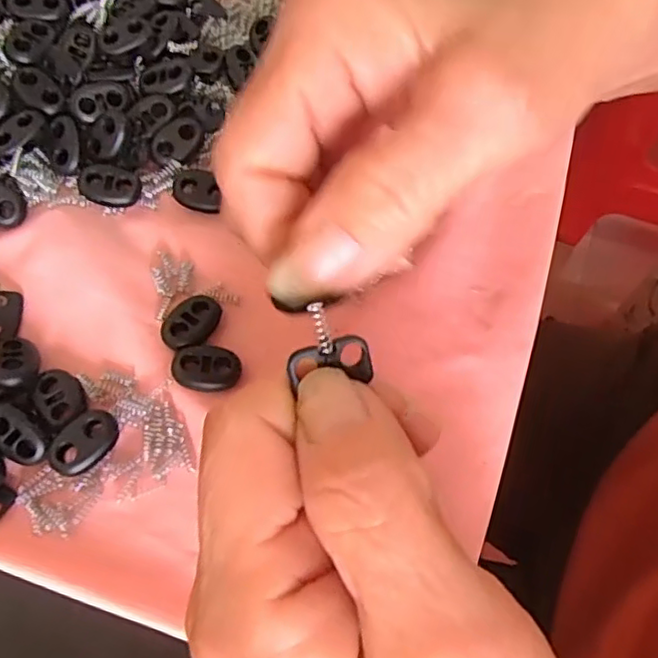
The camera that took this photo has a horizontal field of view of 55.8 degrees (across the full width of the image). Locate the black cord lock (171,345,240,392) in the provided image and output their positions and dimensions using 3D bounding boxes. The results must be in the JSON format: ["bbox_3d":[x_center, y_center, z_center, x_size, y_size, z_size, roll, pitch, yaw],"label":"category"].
[{"bbox_3d":[-0.040,0.012,0.201,0.021,0.006,0.016,5,65,4],"label":"black cord lock"}]

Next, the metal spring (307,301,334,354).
[{"bbox_3d":[-0.002,0.000,0.130,0.004,0.004,0.010,-17,100,-9],"label":"metal spring"}]

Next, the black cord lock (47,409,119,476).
[{"bbox_3d":[-0.075,0.034,0.190,0.016,0.009,0.021,37,71,17],"label":"black cord lock"}]

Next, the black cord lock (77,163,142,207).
[{"bbox_3d":[-0.079,-0.052,0.225,0.021,0.008,0.014,-3,64,0],"label":"black cord lock"}]

